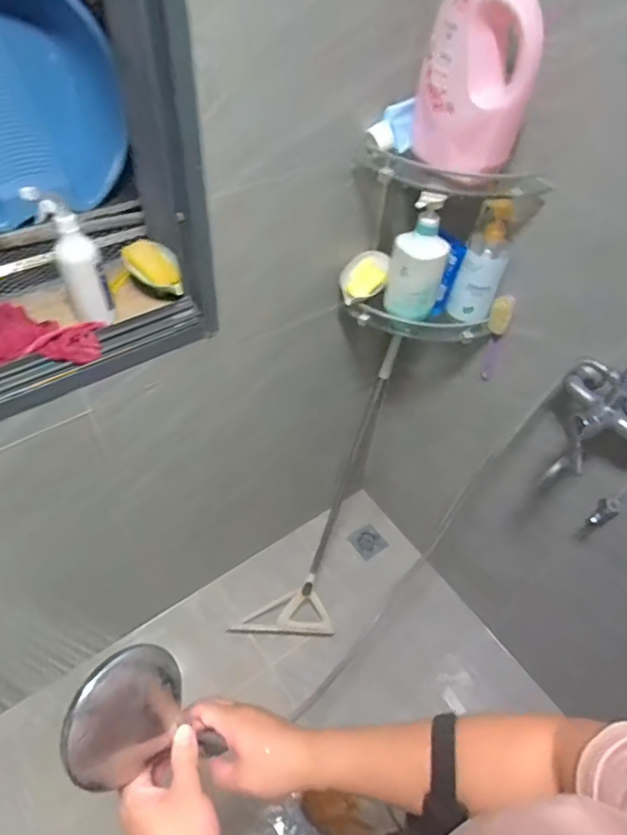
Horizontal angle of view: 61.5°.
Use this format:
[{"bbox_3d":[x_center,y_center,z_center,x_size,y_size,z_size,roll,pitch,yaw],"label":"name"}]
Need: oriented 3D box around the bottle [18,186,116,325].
[{"bbox_3d":[-0.378,-0.243,0.842,0.075,0.207,0.079,-19,53,-20],"label":"bottle"}]

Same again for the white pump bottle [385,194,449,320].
[{"bbox_3d":[0.184,-0.278,0.918,0.094,0.245,0.057,12,49,6],"label":"white pump bottle"}]

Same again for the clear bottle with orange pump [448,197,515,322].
[{"bbox_3d":[0.303,-0.277,0.942,0.079,0.225,0.072,16,50,9],"label":"clear bottle with orange pump"}]

